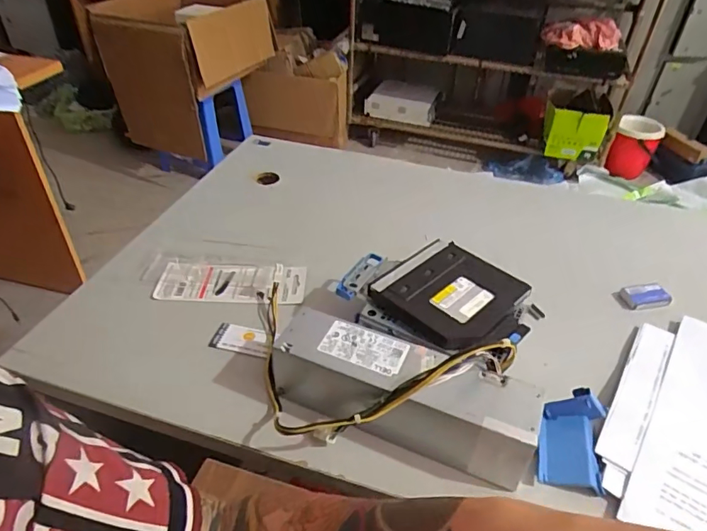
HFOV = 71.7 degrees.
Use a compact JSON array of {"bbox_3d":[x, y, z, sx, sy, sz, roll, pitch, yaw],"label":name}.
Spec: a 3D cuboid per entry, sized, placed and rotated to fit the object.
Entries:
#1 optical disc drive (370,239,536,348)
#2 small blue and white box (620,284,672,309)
[{"bbox_3d":[0.109,0.029,0.548,0.138,0.013,0.136,-30,49,-33],"label":"optical disc drive"},{"bbox_3d":[0.366,0.038,0.610,0.058,0.012,0.033,-6,40,-10],"label":"small blue and white box"}]

